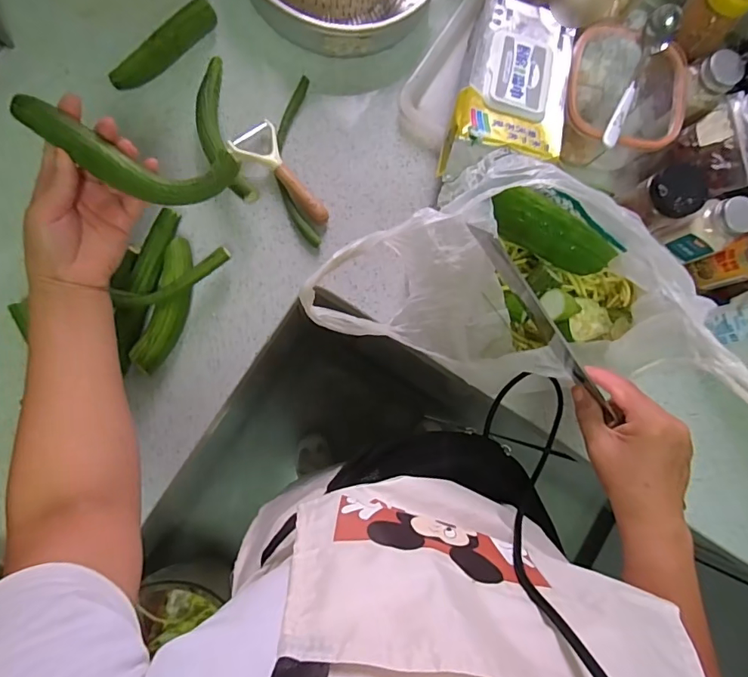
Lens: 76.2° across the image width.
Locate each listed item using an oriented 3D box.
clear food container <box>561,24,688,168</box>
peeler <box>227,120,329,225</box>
[{"bbox_3d":[0.286,-0.286,0.580,0.138,0.090,0.132,-3,85,-7],"label":"clear food container"},{"bbox_3d":[-0.112,-0.188,0.561,0.061,0.033,0.138,-33,89,-9],"label":"peeler"}]

